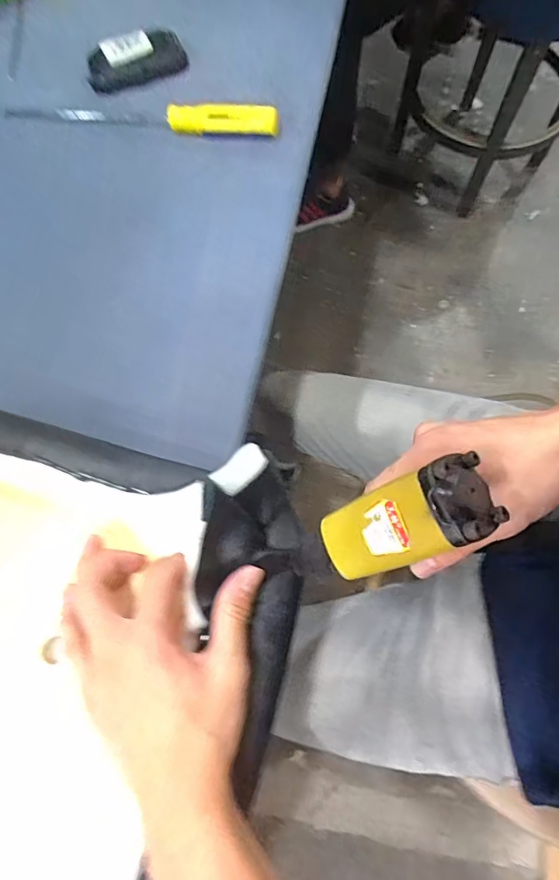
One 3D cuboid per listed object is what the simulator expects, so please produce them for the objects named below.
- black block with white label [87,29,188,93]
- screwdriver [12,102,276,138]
[{"bbox_3d":[-0.159,-0.424,0.526,0.108,0.029,0.037,-23,75,-5],"label":"black block with white label"},{"bbox_3d":[-0.152,-0.352,0.504,0.305,0.032,0.023,10,75,5],"label":"screwdriver"}]

